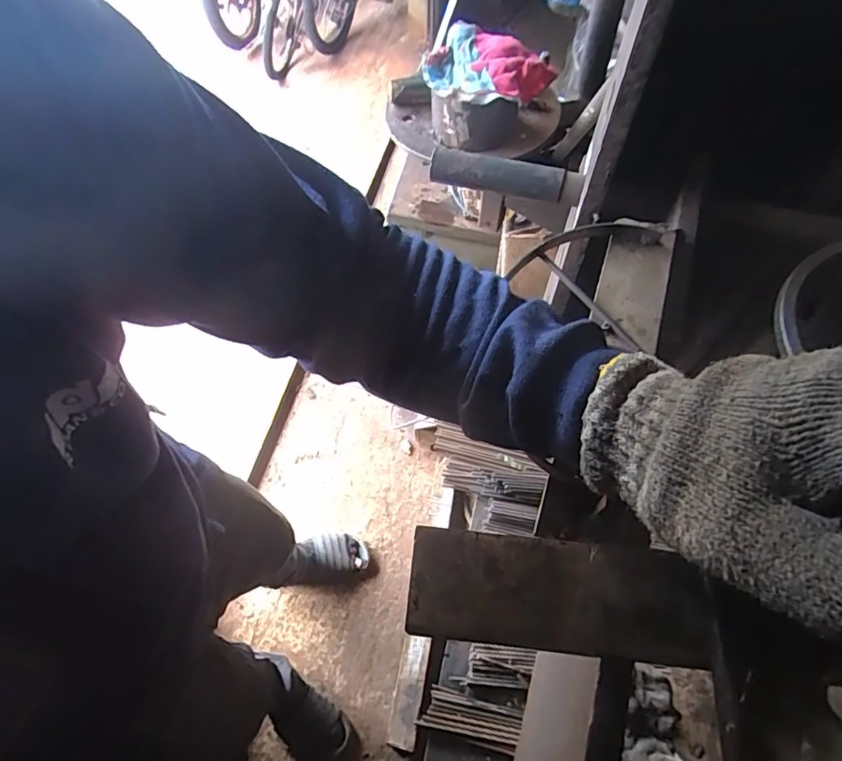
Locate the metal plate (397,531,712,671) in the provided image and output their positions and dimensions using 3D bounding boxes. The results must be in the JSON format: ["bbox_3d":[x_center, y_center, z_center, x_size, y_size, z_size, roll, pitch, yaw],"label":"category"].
[{"bbox_3d":[0.063,0.102,0.235,0.136,0.011,0.049,5,63,4],"label":"metal plate"}]

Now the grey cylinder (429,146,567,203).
[{"bbox_3d":[0.078,-0.211,0.499,0.132,0.031,0.031,13,60,8],"label":"grey cylinder"}]

